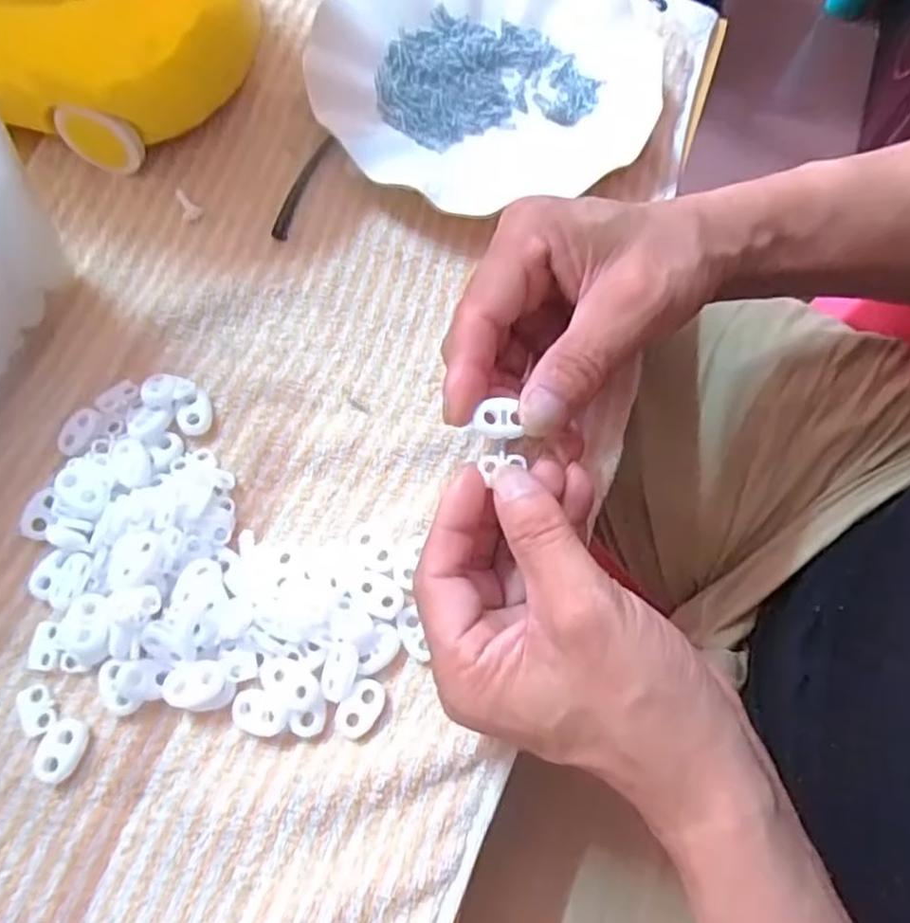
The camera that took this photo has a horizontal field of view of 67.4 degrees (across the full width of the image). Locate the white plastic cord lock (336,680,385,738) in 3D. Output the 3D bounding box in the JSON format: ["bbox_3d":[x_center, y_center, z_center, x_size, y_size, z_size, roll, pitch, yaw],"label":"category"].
[{"bbox_3d":[-0.037,0.096,0.265,0.014,0.004,0.022,34,72,9],"label":"white plastic cord lock"}]

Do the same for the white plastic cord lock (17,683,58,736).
[{"bbox_3d":[-0.161,0.095,0.262,0.012,0.004,0.019,-31,74,-13],"label":"white plastic cord lock"}]

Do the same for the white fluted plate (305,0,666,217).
[{"bbox_3d":[0.019,-0.215,0.371,0.180,0.026,0.162,3,70,-2],"label":"white fluted plate"}]

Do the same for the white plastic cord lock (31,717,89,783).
[{"bbox_3d":[-0.148,0.109,0.257,0.016,0.006,0.022,28,71,7],"label":"white plastic cord lock"}]

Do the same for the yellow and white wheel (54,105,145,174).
[{"bbox_3d":[-0.173,-0.157,0.333,0.039,0.037,0.006,12,70,2],"label":"yellow and white wheel"}]

